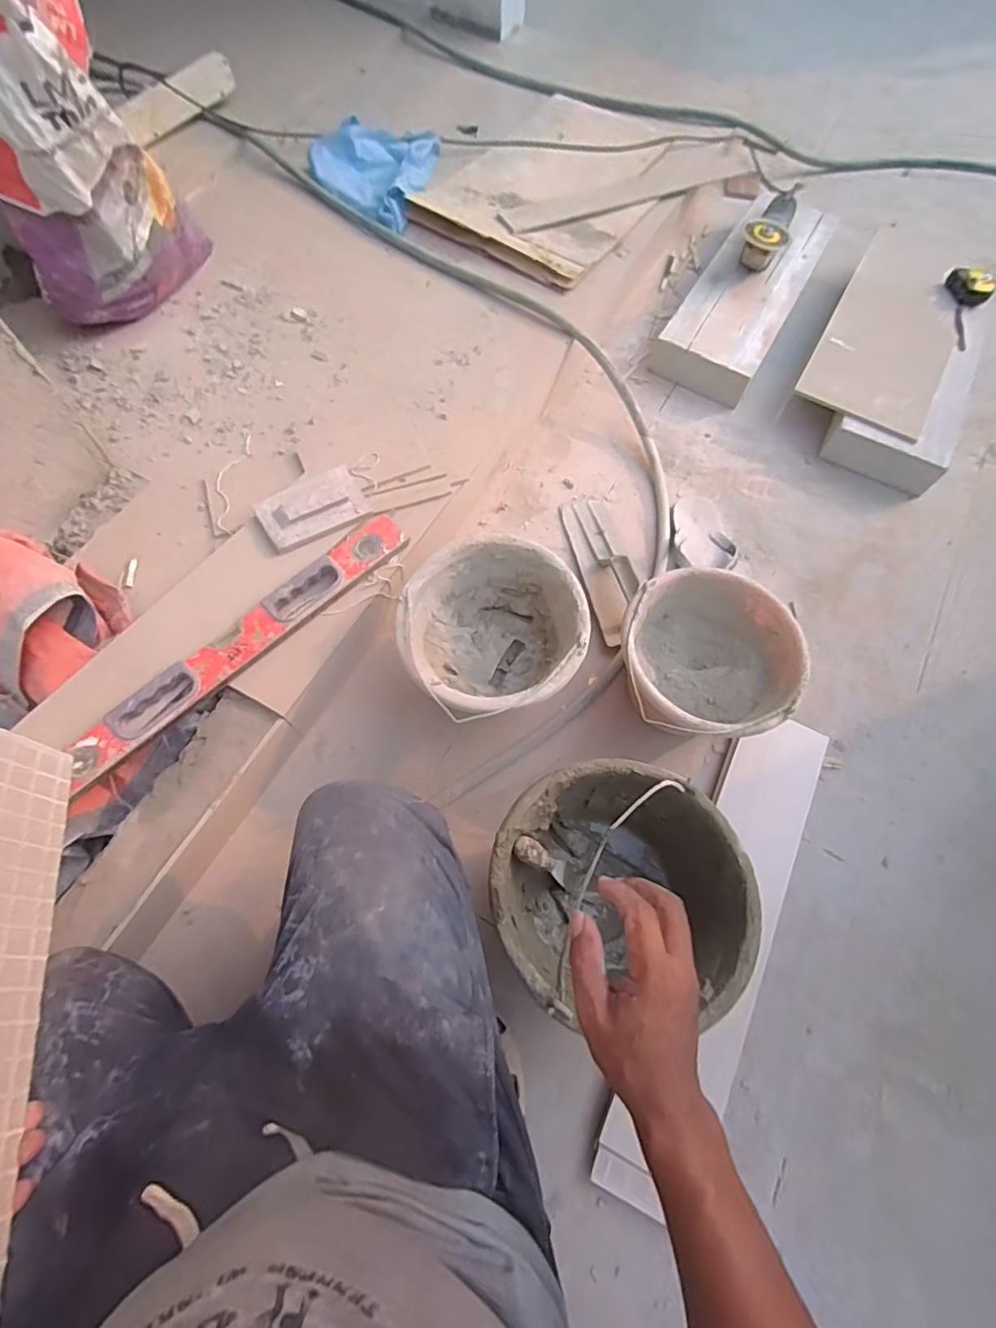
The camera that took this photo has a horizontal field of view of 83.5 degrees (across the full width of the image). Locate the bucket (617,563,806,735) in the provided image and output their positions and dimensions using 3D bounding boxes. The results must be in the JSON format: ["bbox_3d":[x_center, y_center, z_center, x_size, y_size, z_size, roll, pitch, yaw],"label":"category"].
[{"bbox_3d":[0.285,0.003,0.803,0.233,0.153,0.238,0,67,-1],"label":"bucket"}]

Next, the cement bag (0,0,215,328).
[{"bbox_3d":[-0.634,-0.787,0.835,0.189,0.483,0.291,-5,67,-3],"label":"cement bag"}]

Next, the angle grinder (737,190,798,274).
[{"bbox_3d":[0.564,-0.895,1.138,0.088,0.082,0.219,29,71,9],"label":"angle grinder"}]

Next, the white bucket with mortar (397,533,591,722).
[{"bbox_3d":[-0.008,-0.035,0.806,0.239,0.163,0.238,0,67,-1],"label":"white bucket with mortar"}]

